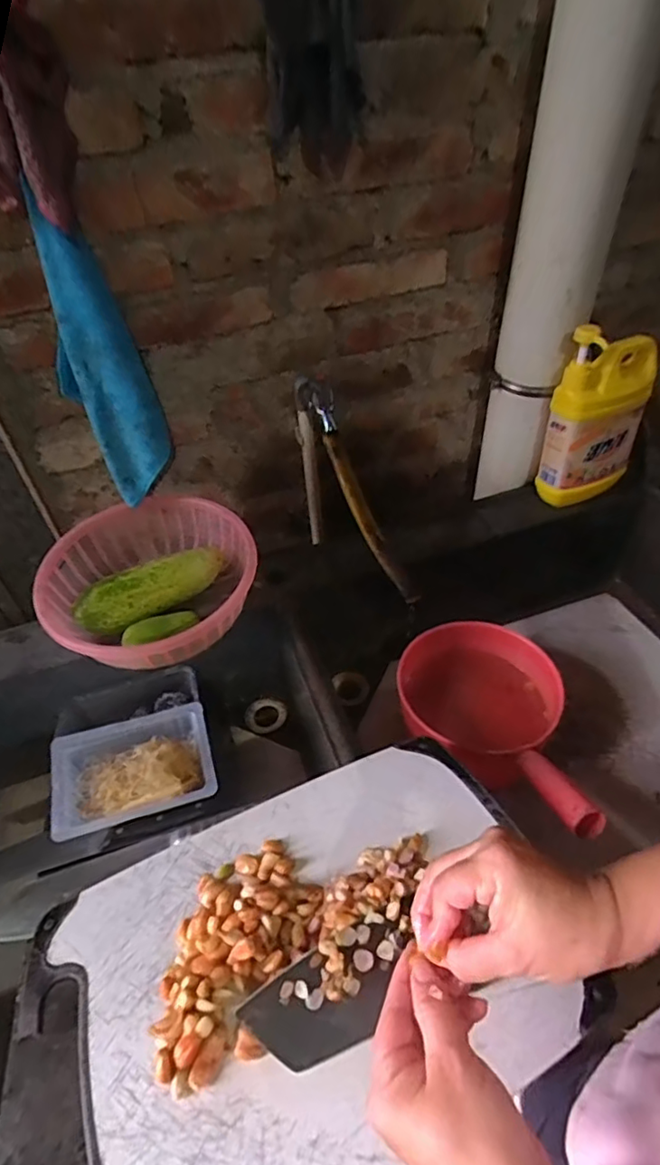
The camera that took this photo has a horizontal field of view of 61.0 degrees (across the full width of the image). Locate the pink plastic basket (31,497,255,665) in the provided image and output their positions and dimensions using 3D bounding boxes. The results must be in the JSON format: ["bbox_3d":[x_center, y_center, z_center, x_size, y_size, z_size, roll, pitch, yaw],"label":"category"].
[{"bbox_3d":[-0.230,-0.002,0.729,0.255,0.086,0.251,-3,44,3],"label":"pink plastic basket"}]

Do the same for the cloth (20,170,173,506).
[{"bbox_3d":[-0.262,-0.245,0.652,0.097,0.311,0.048,-18,47,-14],"label":"cloth"}]

